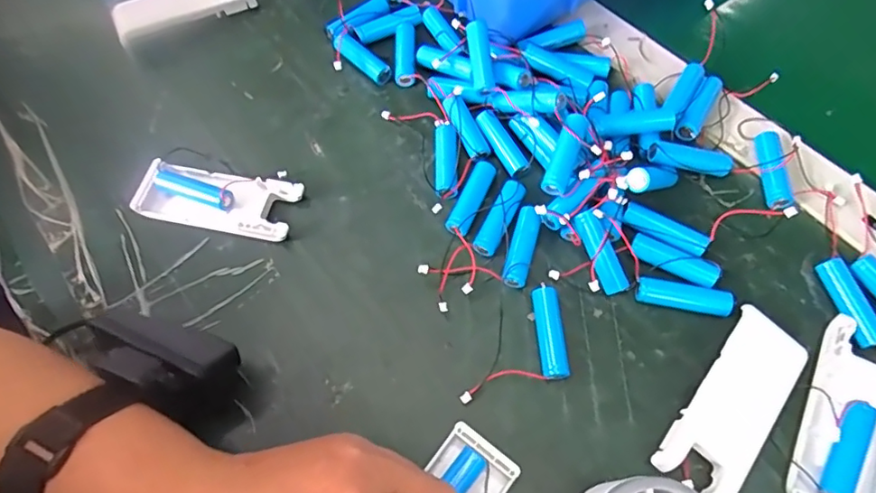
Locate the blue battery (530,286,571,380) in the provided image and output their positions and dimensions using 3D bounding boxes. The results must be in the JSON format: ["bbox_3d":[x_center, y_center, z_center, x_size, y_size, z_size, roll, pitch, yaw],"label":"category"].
[{"bbox_3d":[0.063,0.049,0.306,0.015,0.013,0.051,-5,65,1],"label":"blue battery"}]

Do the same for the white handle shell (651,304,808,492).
[{"bbox_3d":[0.155,0.082,0.282,0.039,0.015,0.102,36,72,18],"label":"white handle shell"}]

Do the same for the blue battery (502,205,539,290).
[{"bbox_3d":[0.050,0.000,0.326,0.014,0.014,0.049,12,66,9],"label":"blue battery"}]

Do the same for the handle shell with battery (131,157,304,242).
[{"bbox_3d":[-0.141,-0.030,0.350,0.101,0.014,0.038,11,66,8],"label":"handle shell with battery"}]

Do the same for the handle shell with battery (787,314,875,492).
[{"bbox_3d":[0.212,0.088,0.274,0.041,0.011,0.103,25,69,14],"label":"handle shell with battery"}]

